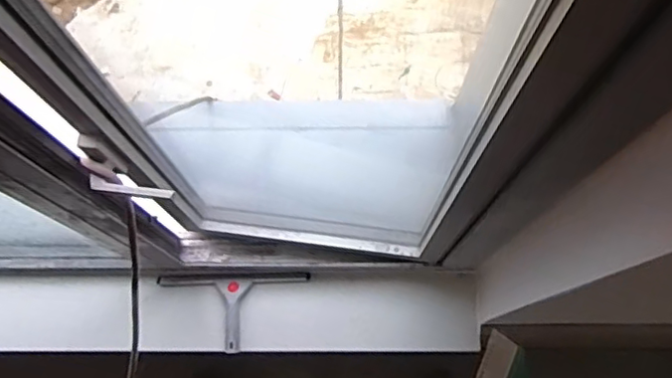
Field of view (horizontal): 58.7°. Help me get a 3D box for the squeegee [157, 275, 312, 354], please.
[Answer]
[{"bbox_3d":[-0.242,0.293,1.419,0.358,0.039,0.184,-2,73,0],"label":"squeegee"}]

